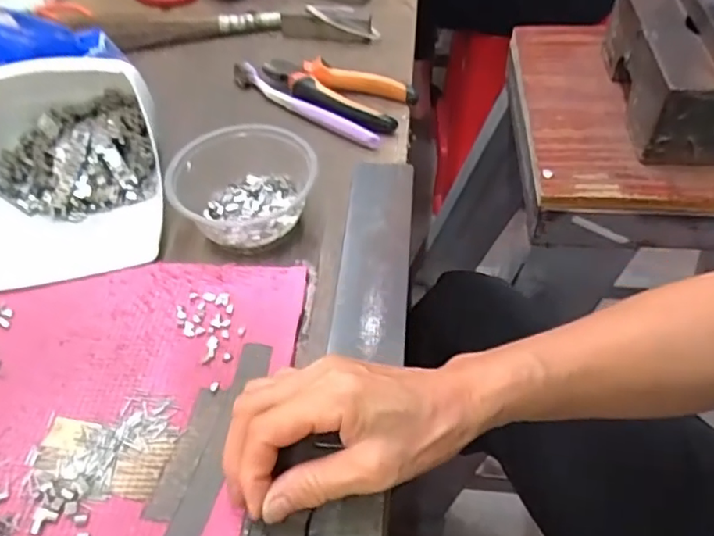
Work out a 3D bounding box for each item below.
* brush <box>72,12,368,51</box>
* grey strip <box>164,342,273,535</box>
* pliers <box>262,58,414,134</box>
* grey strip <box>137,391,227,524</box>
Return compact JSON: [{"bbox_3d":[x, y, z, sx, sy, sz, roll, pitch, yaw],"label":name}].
[{"bbox_3d":[-0.139,-0.260,0.640,0.290,0.023,0.044,-4,50,-2],"label":"brush"},{"bbox_3d":[-0.076,0.095,0.341,0.019,0.004,0.123,10,51,10],"label":"grey strip"},{"bbox_3d":[-0.025,-0.165,0.559,0.147,0.020,0.068,18,53,16],"label":"pliers"},{"bbox_3d":[-0.095,0.102,0.337,0.018,0.004,0.078,11,51,11],"label":"grey strip"}]

